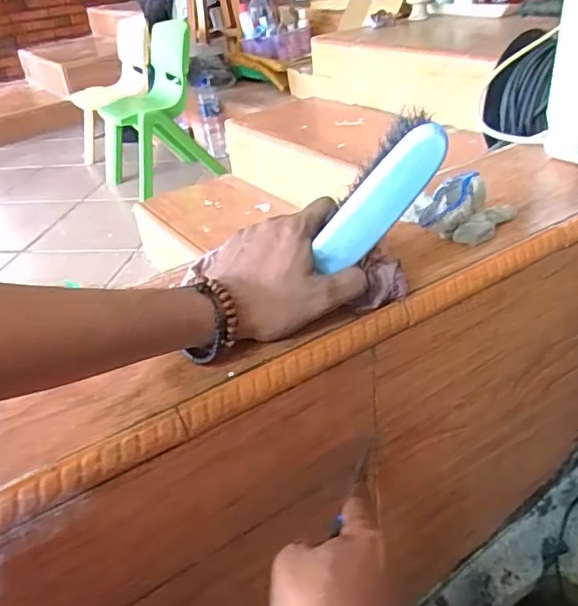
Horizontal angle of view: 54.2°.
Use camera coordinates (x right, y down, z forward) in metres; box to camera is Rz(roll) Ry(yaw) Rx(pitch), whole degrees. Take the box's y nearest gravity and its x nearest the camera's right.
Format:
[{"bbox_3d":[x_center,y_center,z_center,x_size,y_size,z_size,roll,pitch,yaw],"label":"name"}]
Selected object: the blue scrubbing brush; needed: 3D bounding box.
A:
[{"bbox_3d":[0.062,-0.079,0.413,0.036,0.124,0.043,26,19,-30],"label":"blue scrubbing brush"}]

